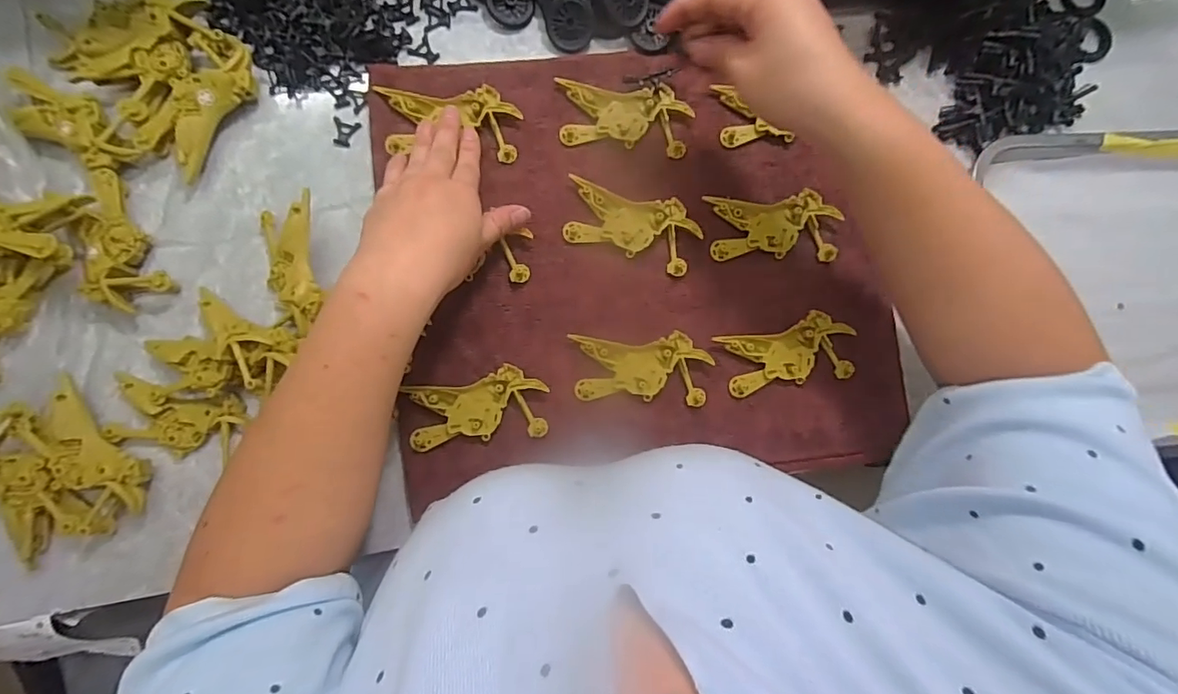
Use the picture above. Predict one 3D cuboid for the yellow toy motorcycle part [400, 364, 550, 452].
[{"bbox_3d":[-0.081,0.044,0.381,0.097,0.010,0.051,-6,86,-5],"label":"yellow toy motorcycle part"}]

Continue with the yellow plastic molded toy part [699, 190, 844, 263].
[{"bbox_3d":[0.143,-0.094,0.404,0.097,0.014,0.050,0,85,-4],"label":"yellow plastic molded toy part"}]

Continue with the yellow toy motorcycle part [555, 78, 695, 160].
[{"bbox_3d":[0.029,-0.180,0.405,0.098,0.009,0.052,6,85,-4],"label":"yellow toy motorcycle part"}]

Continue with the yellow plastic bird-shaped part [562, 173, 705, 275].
[{"bbox_3d":[0.033,-0.093,0.397,0.099,0.011,0.051,17,84,-3],"label":"yellow plastic bird-shaped part"}]

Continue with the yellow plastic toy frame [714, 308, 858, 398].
[{"bbox_3d":[0.152,0.005,0.394,0.097,0.011,0.050,-10,86,-5],"label":"yellow plastic toy frame"}]

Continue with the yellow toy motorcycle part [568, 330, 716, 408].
[{"bbox_3d":[0.040,0.016,0.390,0.097,0.010,0.050,4,85,-4],"label":"yellow toy motorcycle part"}]

